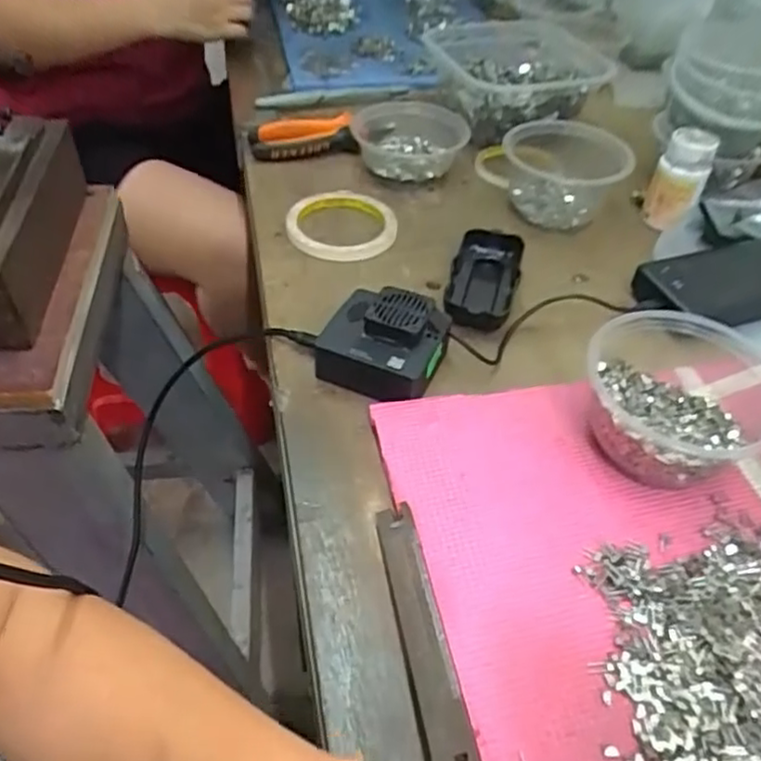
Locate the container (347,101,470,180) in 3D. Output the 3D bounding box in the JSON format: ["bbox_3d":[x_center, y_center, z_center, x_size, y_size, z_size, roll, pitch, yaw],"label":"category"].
[{"bbox_3d":[0.029,-0.245,0.689,0.111,0.045,0.099,-7,47,-7],"label":"container"}]

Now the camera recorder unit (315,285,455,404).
[{"bbox_3d":[0.000,-0.026,0.476,0.081,0.047,0.072,17,48,14],"label":"camera recorder unit"}]

